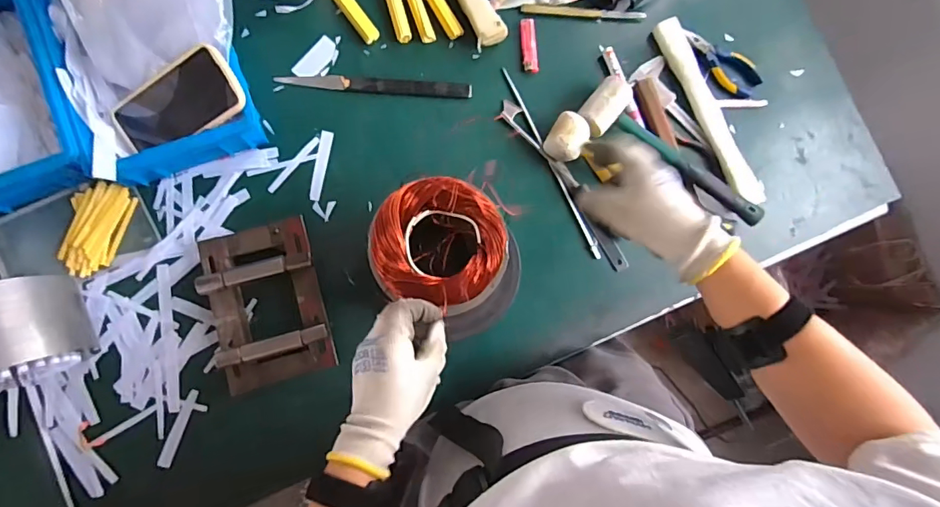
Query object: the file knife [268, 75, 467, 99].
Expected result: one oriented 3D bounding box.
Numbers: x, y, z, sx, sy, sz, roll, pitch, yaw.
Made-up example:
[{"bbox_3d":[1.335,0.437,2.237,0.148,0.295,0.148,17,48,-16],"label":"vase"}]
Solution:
[{"bbox_3d":[-0.133,-0.237,0.661,0.269,0.009,0.019,3,84,-5],"label":"file knife"}]

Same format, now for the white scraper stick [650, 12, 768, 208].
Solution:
[{"bbox_3d":[0.344,-0.208,0.681,0.032,0.026,0.291,-23,86,-7],"label":"white scraper stick"}]

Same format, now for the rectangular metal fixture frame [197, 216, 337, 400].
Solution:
[{"bbox_3d":[-0.257,0.064,0.598,0.134,0.049,0.196,-14,85,-6],"label":"rectangular metal fixture frame"}]

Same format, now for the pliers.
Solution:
[{"bbox_3d":[0.376,-0.288,0.703,0.133,0.018,0.055,40,82,0],"label":"pliers"}]

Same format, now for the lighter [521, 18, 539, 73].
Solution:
[{"bbox_3d":[0.087,-0.302,0.685,0.022,0.011,0.083,-2,84,-5],"label":"lighter"}]

